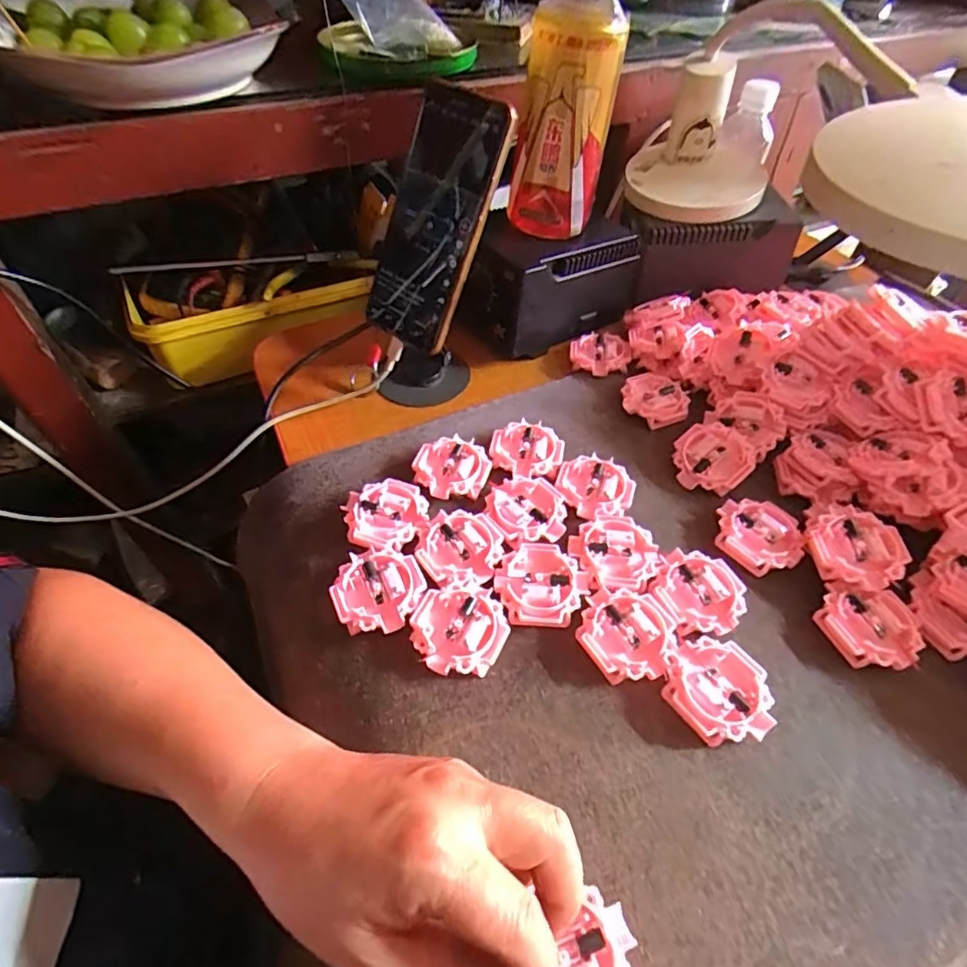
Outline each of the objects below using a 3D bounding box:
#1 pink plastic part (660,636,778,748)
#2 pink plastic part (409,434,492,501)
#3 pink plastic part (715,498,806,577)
[{"bbox_3d":[0.128,0.114,0.294,0.052,0.015,0.054,1,50,-2],"label":"pink plastic part"},{"bbox_3d":[-0.023,-0.009,0.391,0.052,0.017,0.052,1,50,-2],"label":"pink plastic part"},{"bbox_3d":[0.181,0.033,0.357,0.049,0.010,0.055,-35,60,-27],"label":"pink plastic part"}]

